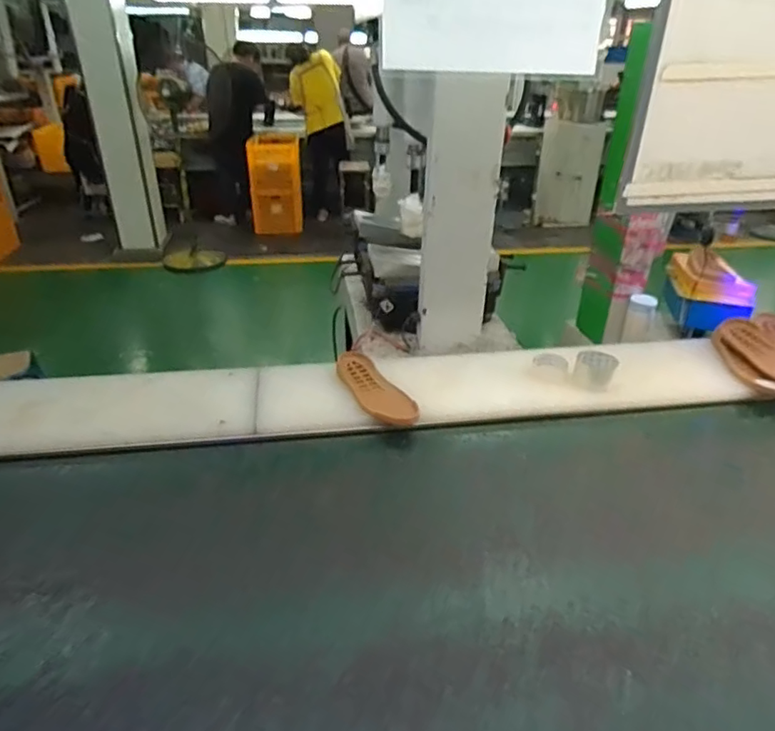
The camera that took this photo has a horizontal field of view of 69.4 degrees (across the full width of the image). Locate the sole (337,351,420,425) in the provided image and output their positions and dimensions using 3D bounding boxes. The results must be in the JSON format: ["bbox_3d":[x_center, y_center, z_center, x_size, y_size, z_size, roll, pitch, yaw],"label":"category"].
[{"bbox_3d":[-0.034,0.051,1.235,0.086,0.023,0.253,-32,51,-18],"label":"sole"}]

